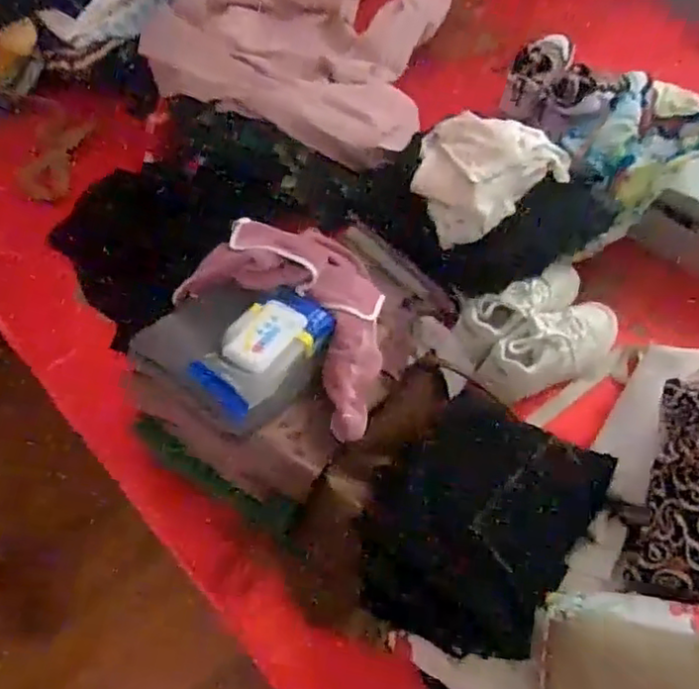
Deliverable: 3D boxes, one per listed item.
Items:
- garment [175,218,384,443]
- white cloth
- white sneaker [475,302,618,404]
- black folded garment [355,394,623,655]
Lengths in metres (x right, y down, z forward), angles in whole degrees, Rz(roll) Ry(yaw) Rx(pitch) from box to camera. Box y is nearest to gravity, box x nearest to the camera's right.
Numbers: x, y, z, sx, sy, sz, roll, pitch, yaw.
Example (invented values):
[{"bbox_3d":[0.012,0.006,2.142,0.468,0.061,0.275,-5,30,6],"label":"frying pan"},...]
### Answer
[{"bbox_3d":[-0.052,-0.058,0.855,0.315,0.130,0.211,39,68,20],"label":"garment"},{"bbox_3d":[0.211,-0.280,0.979,0.226,0.094,0.194,-25,64,-13],"label":"white cloth"},{"bbox_3d":[0.329,0.012,1.028,0.251,0.099,0.106,-18,62,-9],"label":"white sneaker"},{"bbox_3d":[0.161,0.225,0.823,0.246,0.057,0.308,29,65,16],"label":"black folded garment"}]

